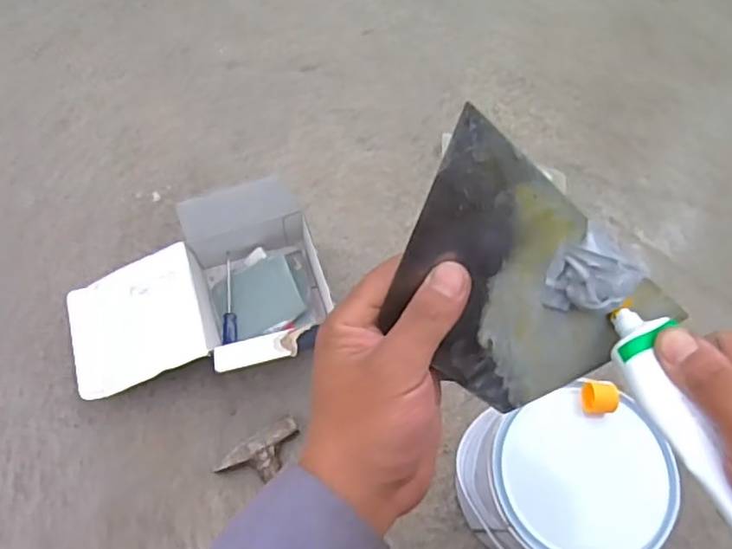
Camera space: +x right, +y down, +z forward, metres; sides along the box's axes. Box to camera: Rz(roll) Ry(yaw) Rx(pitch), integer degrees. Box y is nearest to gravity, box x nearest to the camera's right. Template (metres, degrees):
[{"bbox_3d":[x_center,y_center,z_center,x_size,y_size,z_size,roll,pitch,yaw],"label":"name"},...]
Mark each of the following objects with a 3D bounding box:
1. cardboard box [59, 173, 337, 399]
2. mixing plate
[{"bbox_3d":[-0.176,0.042,0.651,0.280,0.118,0.179,-23,70,-11],"label":"cardboard box"},{"bbox_3d":[0.072,0.010,0.311,0.157,0.005,0.106,36,108,-23],"label":"mixing plate"}]

